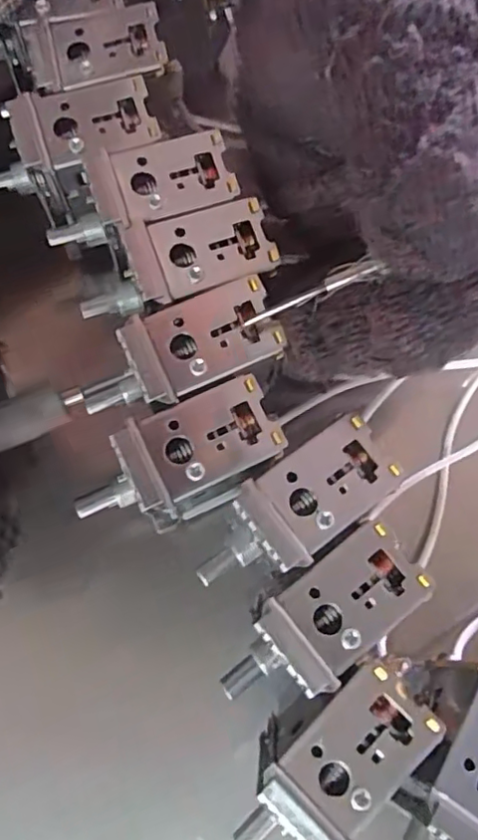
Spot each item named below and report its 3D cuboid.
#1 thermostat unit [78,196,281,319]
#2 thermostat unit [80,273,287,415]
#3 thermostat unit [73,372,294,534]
[{"bbox_3d":[-0.018,-0.041,0.163,0.051,0.017,0.023,-16,75,-5],"label":"thermostat unit"},{"bbox_3d":[-0.016,-0.016,0.154,0.052,0.015,0.022,-26,76,4],"label":"thermostat unit"},{"bbox_3d":[-0.015,0.012,0.154,0.051,0.027,0.025,-24,76,-7],"label":"thermostat unit"}]

